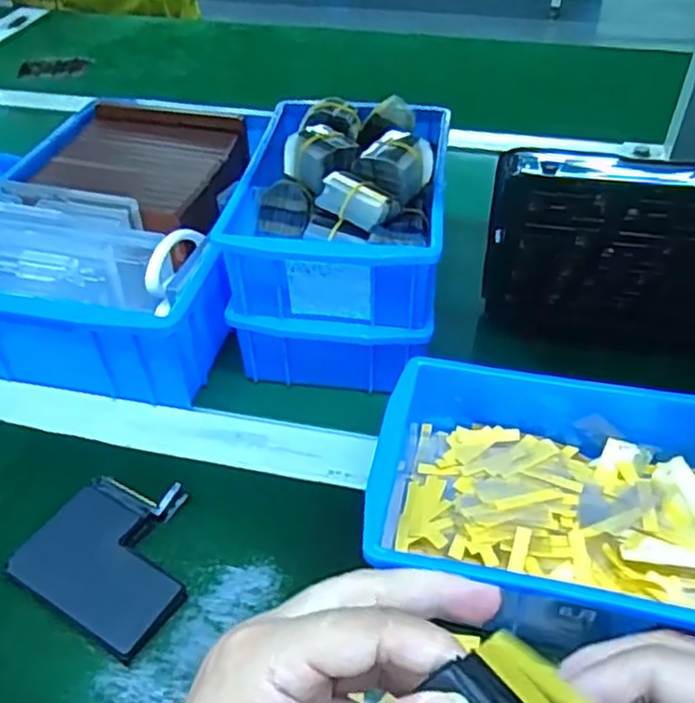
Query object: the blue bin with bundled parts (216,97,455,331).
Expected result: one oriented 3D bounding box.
[{"bbox_3d":[0.001,-0.103,0.470,0.132,0.079,0.186,5,44,5],"label":"blue bin with bundled parts"}]

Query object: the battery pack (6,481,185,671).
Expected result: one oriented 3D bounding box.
[{"bbox_3d":[-0.118,0.108,0.370,0.091,0.019,0.085,24,48,23],"label":"battery pack"}]

